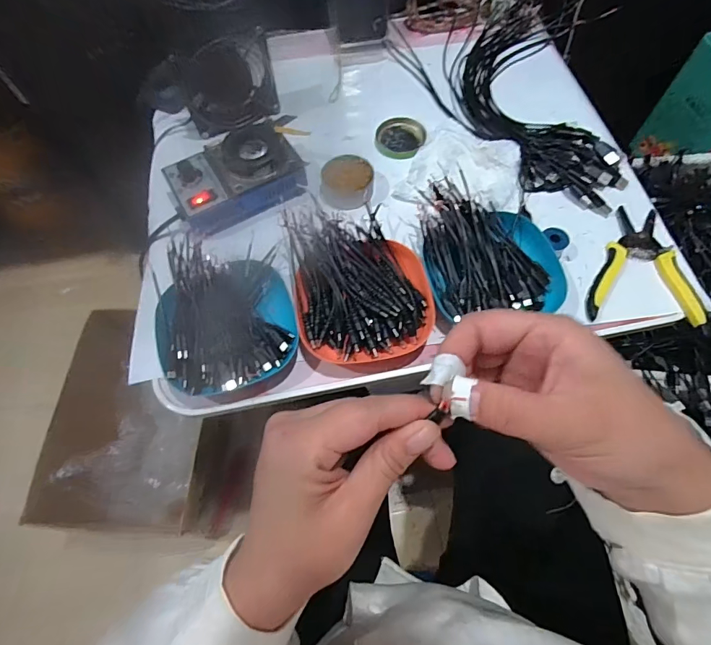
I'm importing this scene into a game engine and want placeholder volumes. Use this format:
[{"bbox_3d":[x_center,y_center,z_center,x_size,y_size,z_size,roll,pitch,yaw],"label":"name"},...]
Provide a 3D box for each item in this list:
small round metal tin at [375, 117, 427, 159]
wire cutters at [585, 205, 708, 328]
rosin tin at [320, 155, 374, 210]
[{"bbox_3d":[0.060,-0.248,0.570,0.065,0.007,0.070,-1,66,1],"label":"small round metal tin"},{"bbox_3d":[0.311,-0.067,0.470,0.115,0.012,0.146,4,66,4],"label":"wire cutters"},{"bbox_3d":[-0.011,-0.170,0.516,0.064,0.035,0.072,3,66,3],"label":"rosin tin"}]

